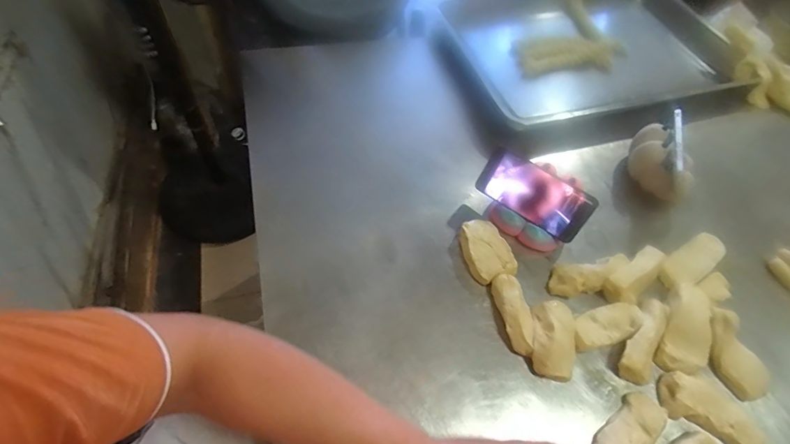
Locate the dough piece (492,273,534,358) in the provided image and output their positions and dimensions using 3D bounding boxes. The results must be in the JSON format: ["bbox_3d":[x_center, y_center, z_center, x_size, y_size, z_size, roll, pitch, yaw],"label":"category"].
[{"bbox_3d":[0.163,0.124,0.542,0.043,0.033,0.111,-11,58,-10],"label":"dough piece"}]

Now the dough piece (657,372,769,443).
[{"bbox_3d":[0.398,0.237,0.502,0.117,0.034,0.059,26,59,11],"label":"dough piece"}]

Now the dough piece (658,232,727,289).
[{"bbox_3d":[0.463,0.065,0.625,0.133,0.034,0.049,-28,65,-21],"label":"dough piece"}]

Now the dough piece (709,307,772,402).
[{"bbox_3d":[0.456,0.177,0.537,0.055,0.023,0.113,-5,71,-9],"label":"dough piece"}]

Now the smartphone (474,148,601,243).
[{"bbox_3d":[0.212,-0.043,0.608,0.166,0.078,0.014,36,23,20],"label":"smartphone"}]

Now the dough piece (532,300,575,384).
[{"bbox_3d":[0.207,0.149,0.514,0.057,0.037,0.097,11,57,4],"label":"dough piece"}]

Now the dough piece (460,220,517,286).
[{"bbox_3d":[0.132,0.044,0.597,0.065,0.033,0.098,-12,60,-13],"label":"dough piece"}]

